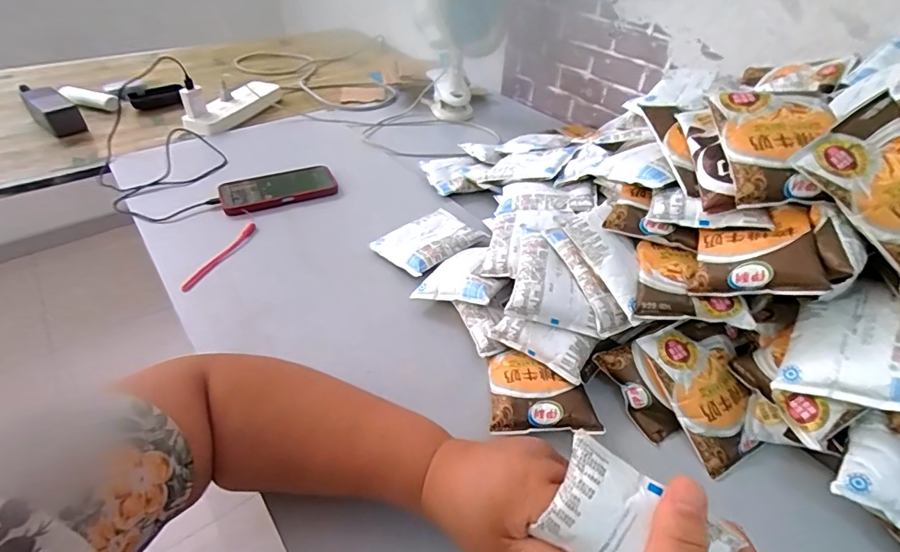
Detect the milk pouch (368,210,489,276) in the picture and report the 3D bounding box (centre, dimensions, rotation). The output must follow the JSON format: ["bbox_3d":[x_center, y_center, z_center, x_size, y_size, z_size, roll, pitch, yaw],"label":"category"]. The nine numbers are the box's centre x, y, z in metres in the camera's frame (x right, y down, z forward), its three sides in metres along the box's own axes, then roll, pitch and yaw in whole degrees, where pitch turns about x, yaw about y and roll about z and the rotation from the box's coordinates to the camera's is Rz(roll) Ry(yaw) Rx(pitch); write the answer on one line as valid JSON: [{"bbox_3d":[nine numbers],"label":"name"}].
[{"bbox_3d":[-0.025,-0.045,0.615,0.126,0.033,0.098,-29,50,-31],"label":"milk pouch"}]

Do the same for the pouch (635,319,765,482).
[{"bbox_3d":[0.232,0.103,0.412,0.072,0.019,0.128,-21,77,-13],"label":"pouch"}]

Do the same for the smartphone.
[{"bbox_3d":[-0.266,-0.137,0.713,0.168,0.013,0.087,-18,48,-16],"label":"smartphone"}]

